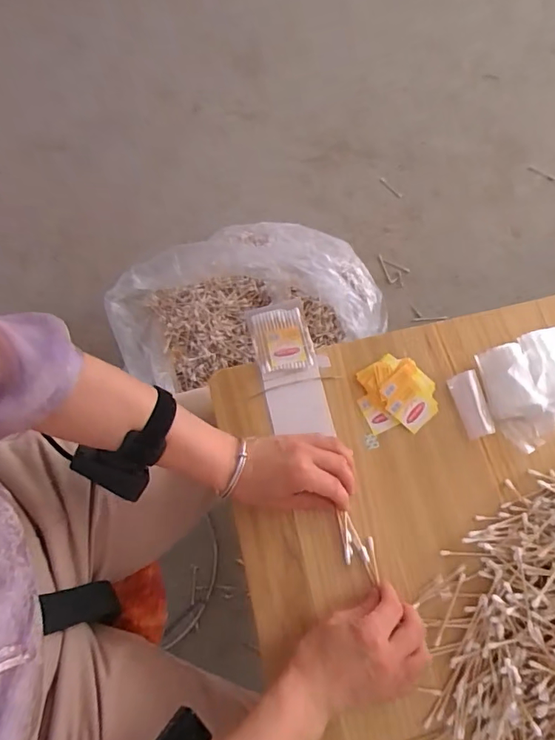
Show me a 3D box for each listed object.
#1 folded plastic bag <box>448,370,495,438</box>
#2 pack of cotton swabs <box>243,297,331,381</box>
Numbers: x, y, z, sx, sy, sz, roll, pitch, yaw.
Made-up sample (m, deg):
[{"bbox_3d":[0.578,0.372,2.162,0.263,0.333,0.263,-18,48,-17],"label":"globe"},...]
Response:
[{"bbox_3d":[0.197,0.035,0.487,0.025,0.017,0.065,-11,70,-3],"label":"folded plastic bag"},{"bbox_3d":[0.008,-0.036,0.523,0.071,0.012,0.083,-14,70,-4],"label":"pack of cotton swabs"}]

